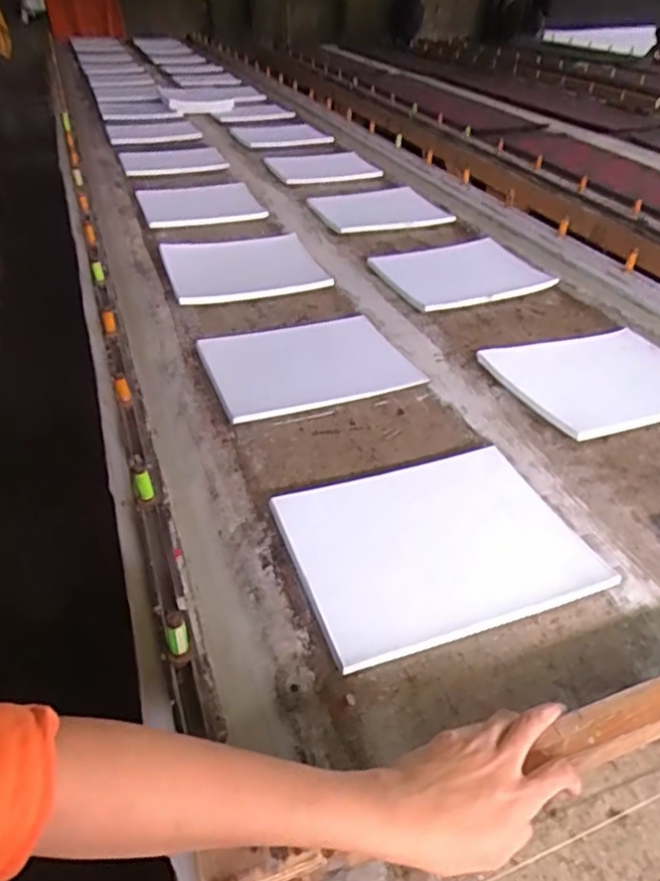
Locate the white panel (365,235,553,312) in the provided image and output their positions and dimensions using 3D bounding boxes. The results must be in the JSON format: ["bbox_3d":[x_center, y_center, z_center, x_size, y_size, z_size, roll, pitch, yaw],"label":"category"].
[{"bbox_3d":[0.236,-0.333,1.184,0.294,0.013,0.277,-12,39,-17],"label":"white panel"}]

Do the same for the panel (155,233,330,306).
[{"bbox_3d":[-0.170,-0.332,1.176,0.275,0.035,0.256,-14,40,-19],"label":"panel"}]

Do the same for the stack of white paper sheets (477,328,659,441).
[{"bbox_3d":[0.385,-0.087,0.870,0.277,0.022,0.209,-12,39,-17],"label":"stack of white paper sheets"}]

